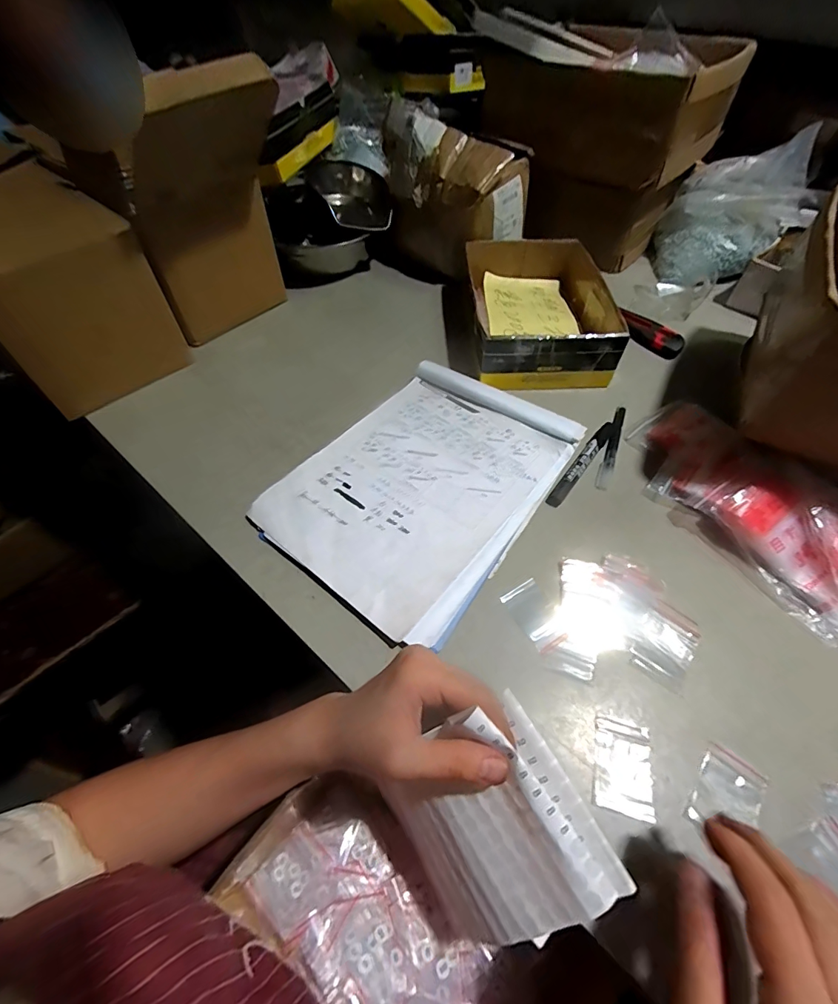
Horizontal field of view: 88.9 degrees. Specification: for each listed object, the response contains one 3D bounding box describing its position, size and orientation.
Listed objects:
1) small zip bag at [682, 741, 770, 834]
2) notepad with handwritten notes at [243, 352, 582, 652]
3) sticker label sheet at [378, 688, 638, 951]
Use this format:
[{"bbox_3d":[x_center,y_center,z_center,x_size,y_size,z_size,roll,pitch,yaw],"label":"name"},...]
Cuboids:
[{"bbox_3d":[0.215,0.207,0.299,0.039,0.005,0.060,36,62,22],"label":"small zip bag"},{"bbox_3d":[0.010,-0.026,0.456,0.226,0.016,0.315,33,61,21],"label":"notepad with handwritten notes"},{"bbox_3d":[0.040,0.206,0.275,0.124,0.030,0.130,-37,84,17],"label":"sticker label sheet"}]

